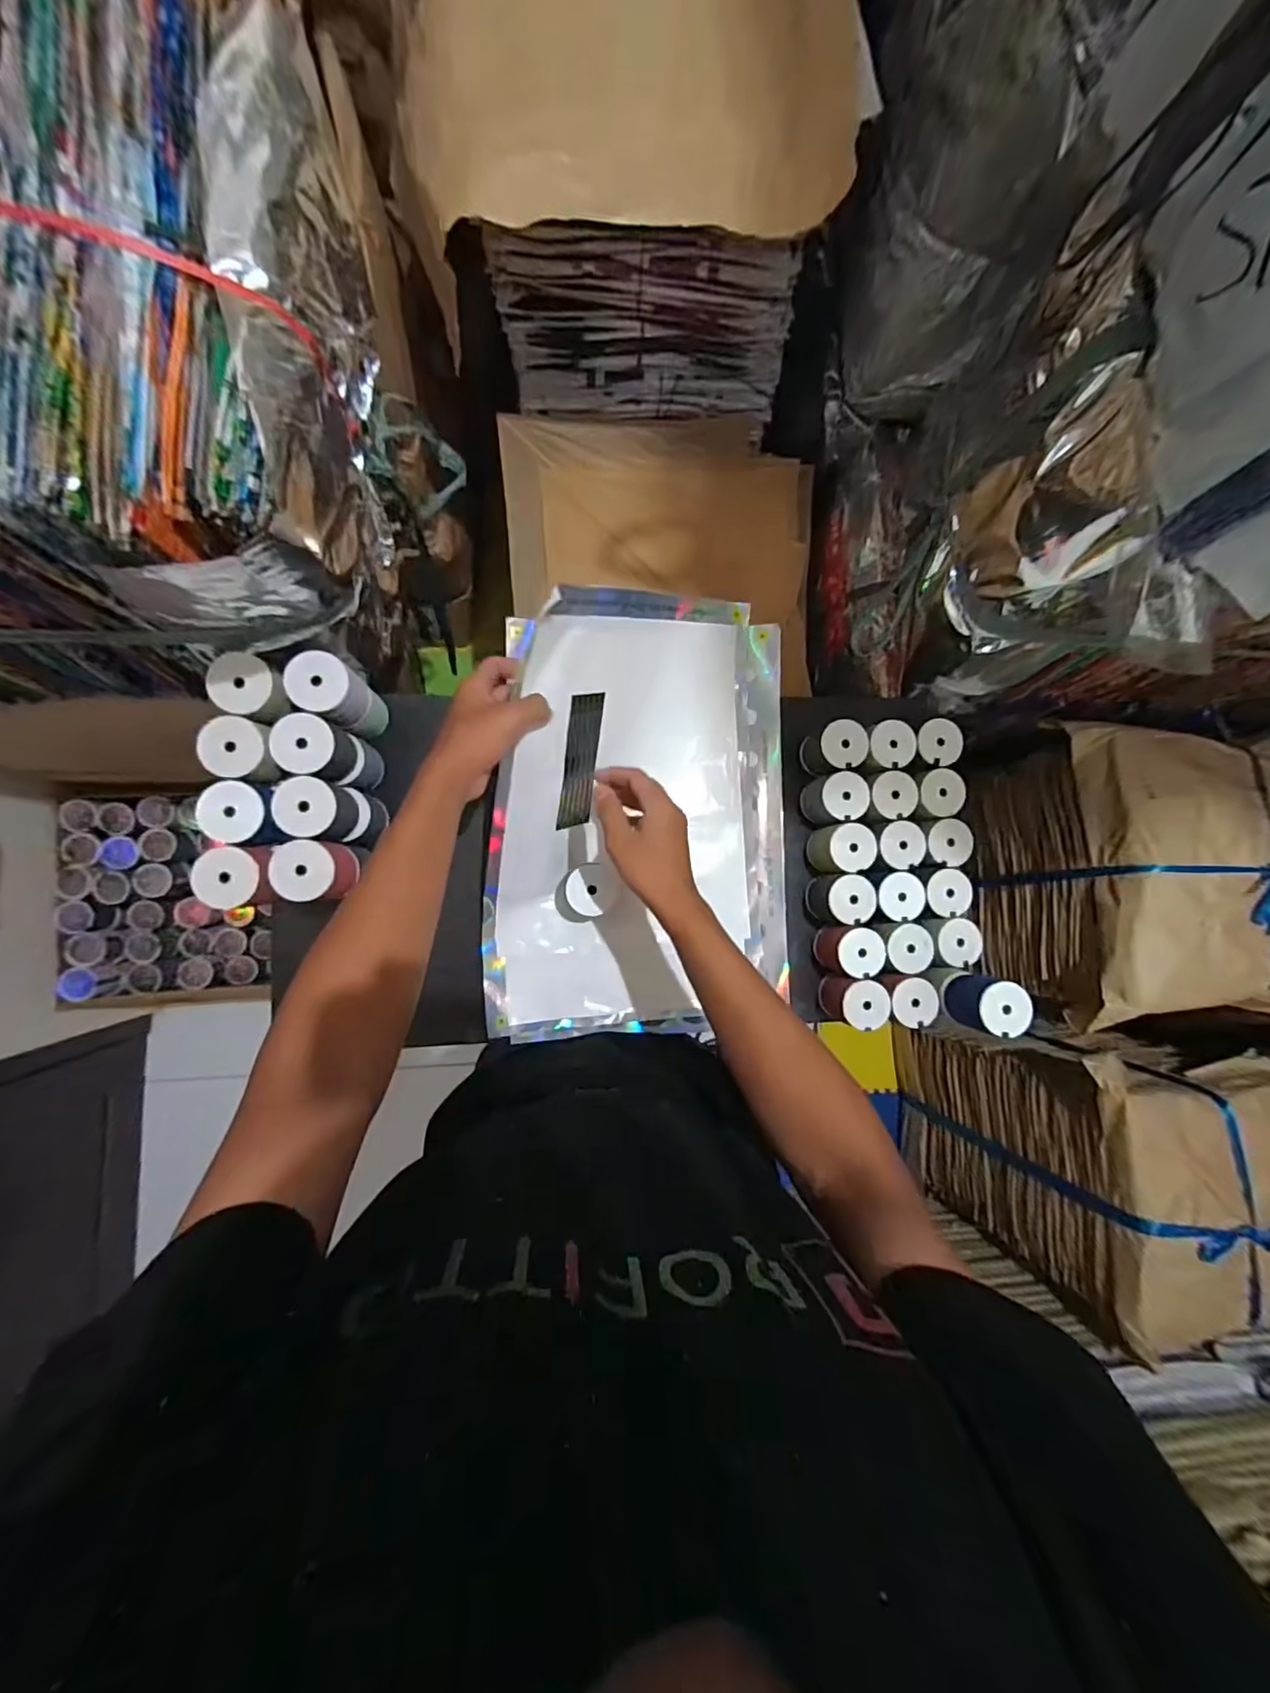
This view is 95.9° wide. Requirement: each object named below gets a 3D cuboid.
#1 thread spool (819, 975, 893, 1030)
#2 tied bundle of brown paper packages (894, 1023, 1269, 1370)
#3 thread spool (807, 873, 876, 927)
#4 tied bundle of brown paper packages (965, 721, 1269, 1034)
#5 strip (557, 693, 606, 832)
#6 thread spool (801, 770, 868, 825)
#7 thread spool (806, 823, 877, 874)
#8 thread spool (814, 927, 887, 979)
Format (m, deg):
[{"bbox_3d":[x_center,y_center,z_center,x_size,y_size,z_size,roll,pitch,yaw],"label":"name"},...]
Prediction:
[{"bbox_3d":[0.253,0.178,0.663,0.058,0.059,0.053,0,86,-6],"label":"thread spool"},{"bbox_3d":[0.876,0.568,1.134,0.367,0.569,0.403,-1,86,-6],"label":"tied bundle of brown paper packages"},{"bbox_3d":[0.238,0.061,0.664,0.059,0.058,0.056,-1,86,-6],"label":"thread spool"},{"bbox_3d":[0.771,0.043,0.835,0.401,0.263,0.381,-1,86,-6],"label":"tied bundle of brown paper packages"},{"bbox_3d":[-0.057,-0.089,0.608,0.046,0.005,0.143,-14,122,-44],"label":"strip"},{"bbox_3d":[0.234,-0.055,0.673,0.056,0.058,0.056,0,86,-6],"label":"thread spool"},{"bbox_3d":[0.238,0.004,0.669,0.061,0.057,0.054,-3,87,-6],"label":"thread spool"},{"bbox_3d":[0.249,0.121,0.664,0.056,0.060,0.054,0,86,-6],"label":"thread spool"}]

